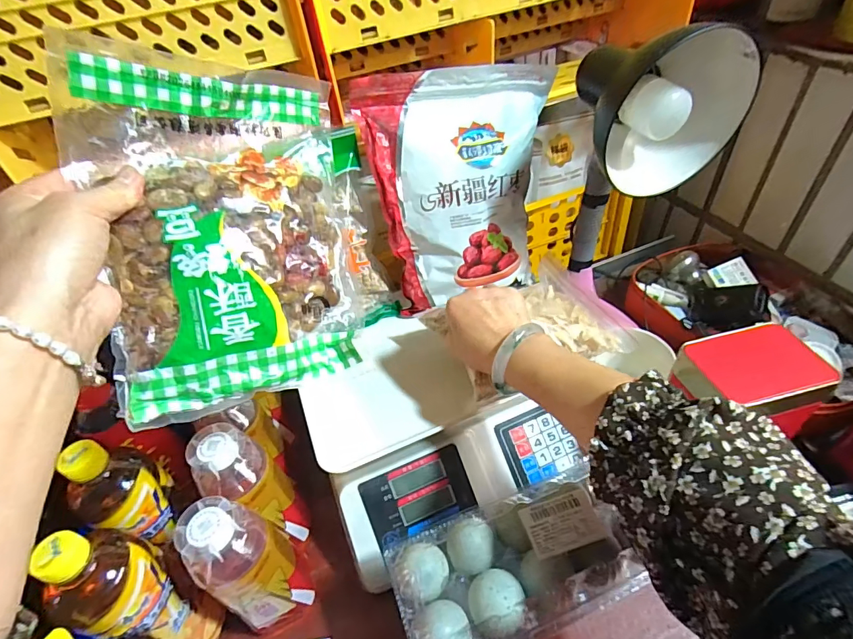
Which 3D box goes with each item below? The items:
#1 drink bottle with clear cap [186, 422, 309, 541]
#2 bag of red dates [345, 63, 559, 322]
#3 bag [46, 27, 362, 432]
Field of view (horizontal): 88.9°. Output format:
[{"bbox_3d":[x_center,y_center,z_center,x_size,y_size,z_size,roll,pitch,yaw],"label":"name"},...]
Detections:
[{"bbox_3d":[-0.166,0.170,0.419,0.056,0.172,0.061,29,53,32],"label":"drink bottle with clear cap"},{"bbox_3d":[0.044,-0.144,0.510,0.209,0.257,0.080,-13,17,-8],"label":"bag of red dates"},{"bbox_3d":[-0.127,-0.059,0.297,0.164,0.217,0.024,-14,6,-36],"label":"bag"}]

